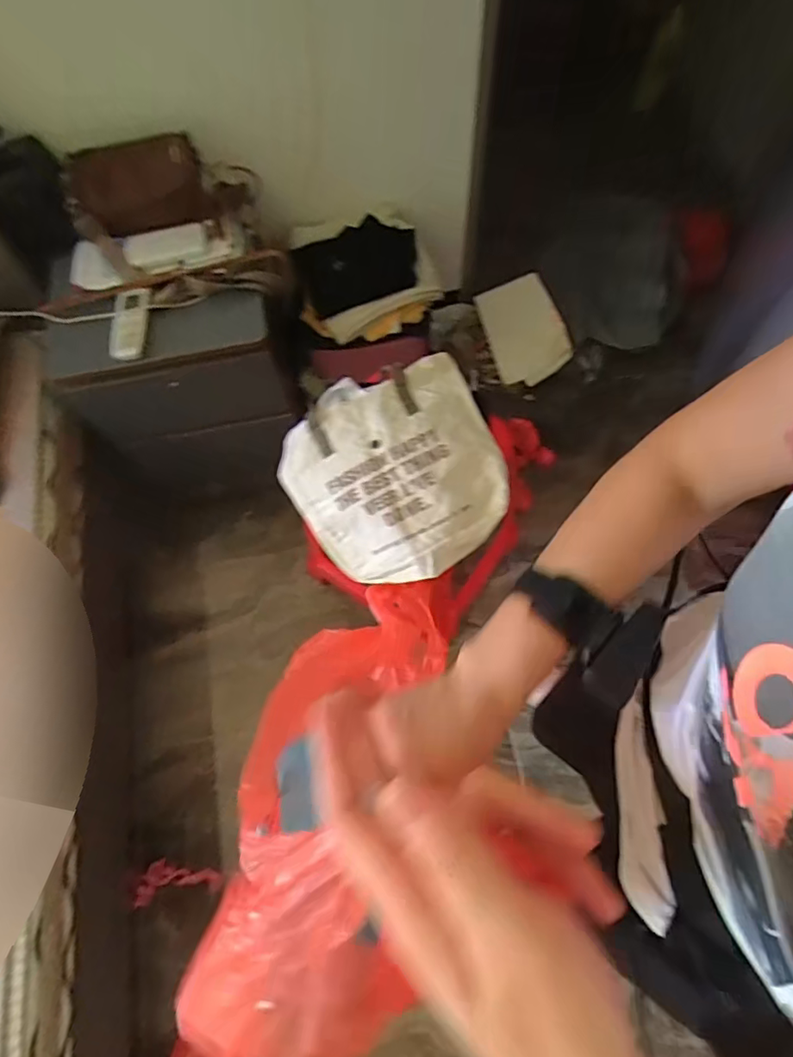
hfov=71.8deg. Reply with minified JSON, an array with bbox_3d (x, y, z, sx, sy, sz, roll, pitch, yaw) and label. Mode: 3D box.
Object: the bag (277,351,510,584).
[{"bbox_3d":[0.003,-0.087,0.898,0.331,0.126,0.325,-25,69,-7],"label":"bag"}]

